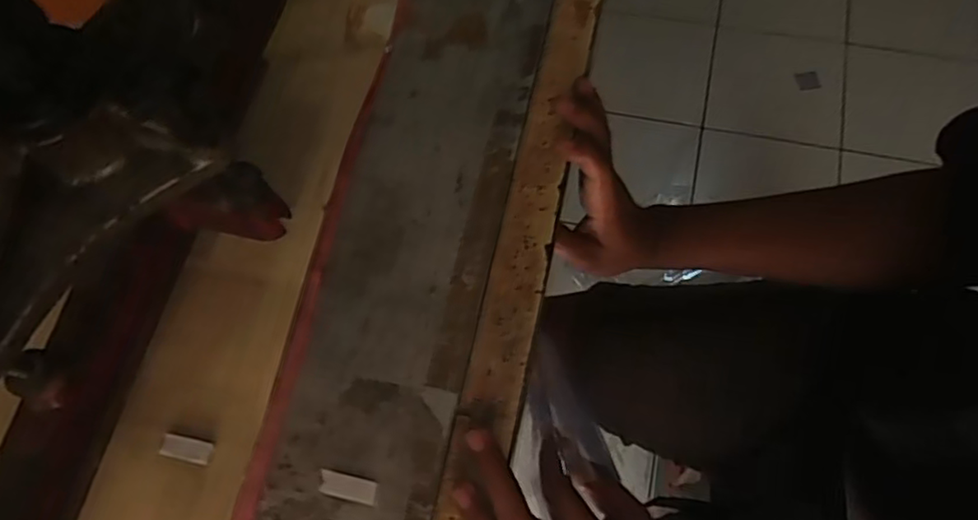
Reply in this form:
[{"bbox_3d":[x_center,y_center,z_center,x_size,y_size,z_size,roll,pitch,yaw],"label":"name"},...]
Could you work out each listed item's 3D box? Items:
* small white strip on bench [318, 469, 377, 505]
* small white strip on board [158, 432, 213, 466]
[{"bbox_3d":[-0.078,0.126,0.355,0.031,0.005,0.013,12,69,8],"label":"small white strip on bench"},{"bbox_3d":[-0.170,0.106,0.361,0.026,0.007,0.012,12,69,8],"label":"small white strip on board"}]

